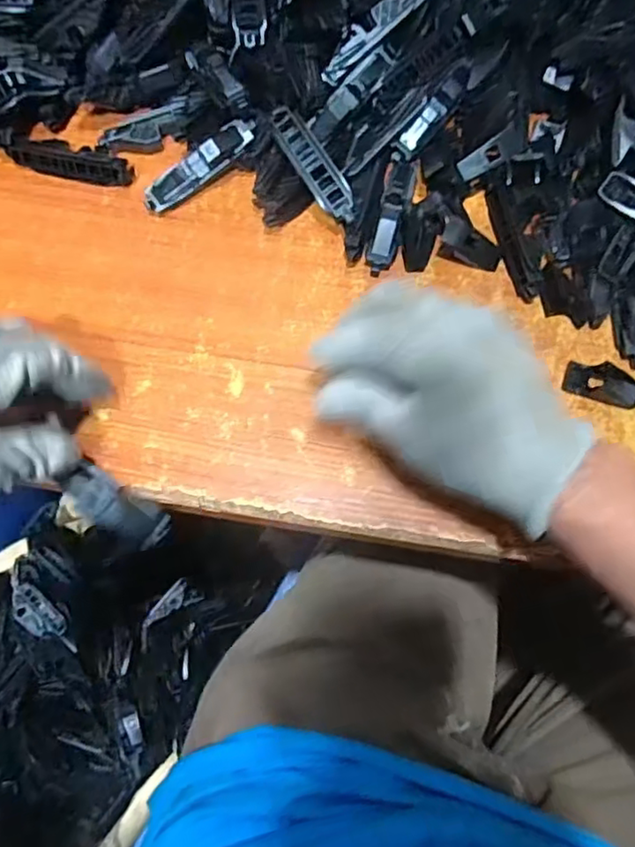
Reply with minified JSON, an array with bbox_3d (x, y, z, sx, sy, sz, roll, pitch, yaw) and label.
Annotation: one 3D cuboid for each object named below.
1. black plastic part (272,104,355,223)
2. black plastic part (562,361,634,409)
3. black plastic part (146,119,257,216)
[{"bbox_3d":[-0.002,-0.156,0.373,0.018,0.017,0.076,-34,76,-11],"label":"black plastic part"},{"bbox_3d":[0.164,-0.023,0.354,0.042,0.007,0.021,18,73,5],"label":"black plastic part"},{"bbox_3d":[-0.073,-0.160,0.382,0.081,0.016,0.014,-36,76,5],"label":"black plastic part"}]

